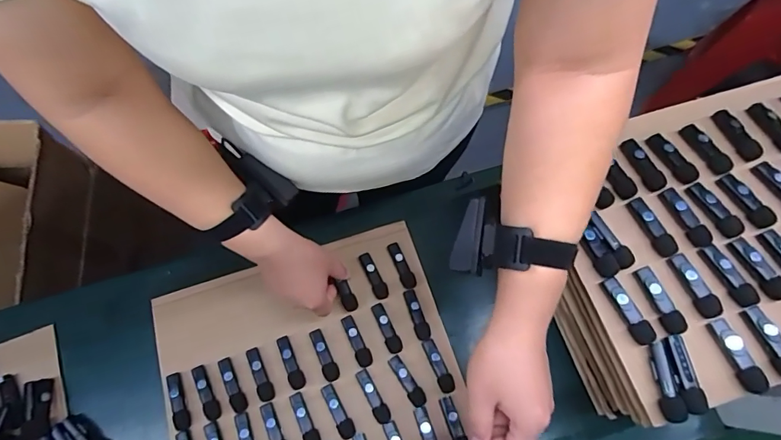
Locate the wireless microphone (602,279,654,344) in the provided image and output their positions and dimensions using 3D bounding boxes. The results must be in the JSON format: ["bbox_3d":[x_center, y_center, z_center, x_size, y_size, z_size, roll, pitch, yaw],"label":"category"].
[{"bbox_3d":[0.225,0.086,0.422,0.014,0.016,0.065,-19,73,-7],"label":"wireless microphone"}]

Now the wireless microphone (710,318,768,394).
[{"bbox_3d":[0.314,0.121,0.400,0.016,0.014,0.063,-15,73,-6],"label":"wireless microphone"}]

